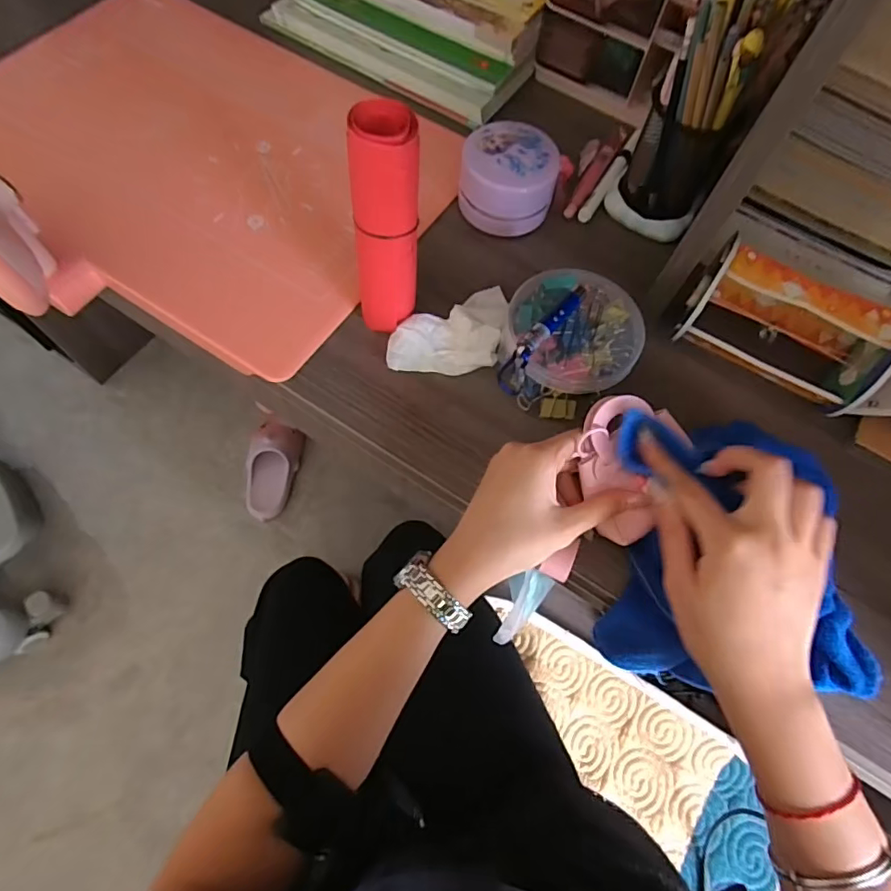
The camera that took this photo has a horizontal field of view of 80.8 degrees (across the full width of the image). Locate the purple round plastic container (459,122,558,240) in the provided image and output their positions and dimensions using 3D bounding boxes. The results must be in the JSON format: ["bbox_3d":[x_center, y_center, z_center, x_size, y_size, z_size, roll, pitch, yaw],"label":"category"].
[{"bbox_3d":[0.055,-0.235,0.462,0.081,0.052,0.078,1,68,-2],"label":"purple round plastic container"}]

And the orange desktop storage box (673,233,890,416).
[{"bbox_3d":[0.254,-0.089,0.394,0.129,0.077,0.073,30,70,10],"label":"orange desktop storage box"}]

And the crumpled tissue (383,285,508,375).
[{"bbox_3d":[0.003,-0.097,0.419,0.089,0.024,0.080,5,68,0],"label":"crumpled tissue"}]

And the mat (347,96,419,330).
[{"bbox_3d":[-0.040,-0.140,0.358,0.045,0.165,0.042,-5,68,-4],"label":"mat"}]

